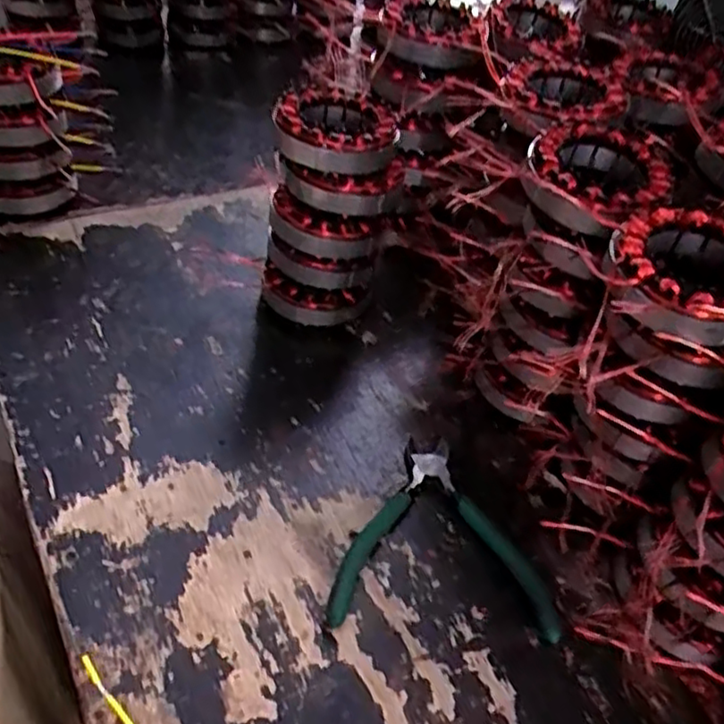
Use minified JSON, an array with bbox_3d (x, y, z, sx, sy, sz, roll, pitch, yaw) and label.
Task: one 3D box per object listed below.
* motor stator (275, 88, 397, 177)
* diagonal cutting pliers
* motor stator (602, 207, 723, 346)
[{"bbox_3d":[-0.020,-0.167,0.476,0.081,0.032,0.087,-2,45,-10],"label":"motor stator"},{"bbox_3d":[0.051,0.106,0.424,0.133,0.013,0.134,6,45,-2],"label":"diagonal cutting pliers"},{"bbox_3d":[0.170,-0.043,0.359,0.094,0.036,0.094,4,45,-4],"label":"motor stator"}]

